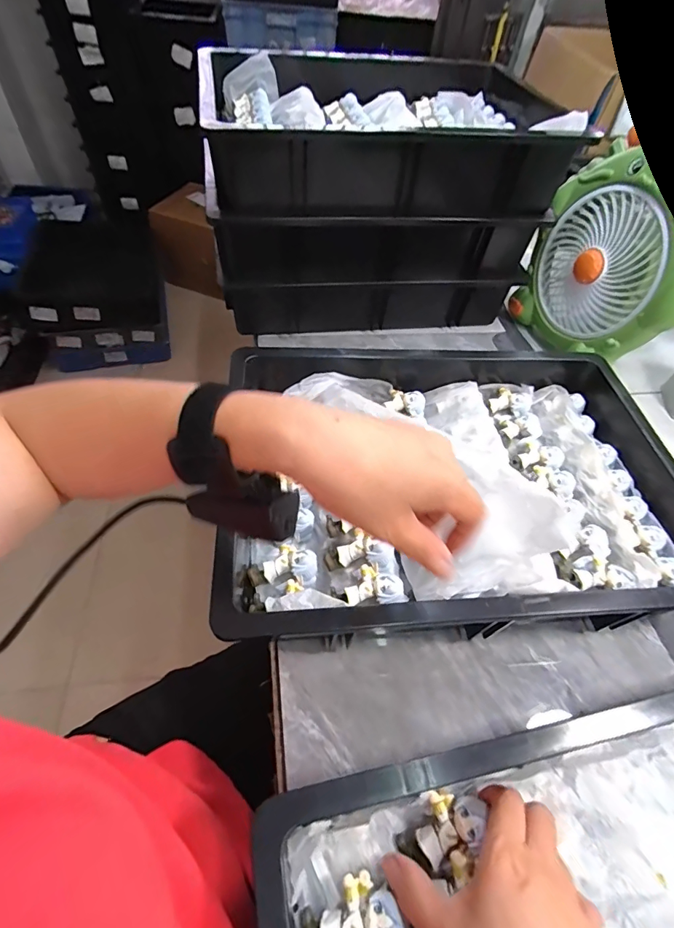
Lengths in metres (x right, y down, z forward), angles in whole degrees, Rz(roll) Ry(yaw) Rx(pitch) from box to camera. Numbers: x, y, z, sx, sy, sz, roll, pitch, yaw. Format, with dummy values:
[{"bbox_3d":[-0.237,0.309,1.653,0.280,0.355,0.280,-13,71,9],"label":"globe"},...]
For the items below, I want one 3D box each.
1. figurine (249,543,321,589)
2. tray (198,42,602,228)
[{"bbox_3d":[-0.050,0.096,0.405,0.064,0.025,0.043,-12,54,2],"label":"figurine"},{"bbox_3d":[0.058,-0.450,0.584,0.445,0.098,0.355,-5,53,-9],"label":"tray"}]

